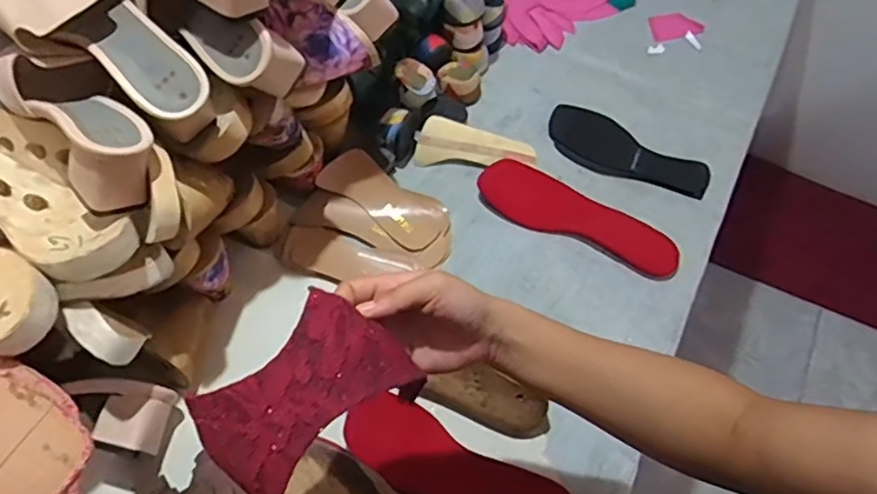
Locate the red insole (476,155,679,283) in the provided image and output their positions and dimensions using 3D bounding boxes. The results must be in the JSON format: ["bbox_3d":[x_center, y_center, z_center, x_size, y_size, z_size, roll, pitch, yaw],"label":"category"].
[{"bbox_3d":[0.166,-0.036,0.743,0.241,0.018,0.080,29,61,15],"label":"red insole"}]

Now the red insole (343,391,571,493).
[{"bbox_3d":[0.018,0.211,0.582,0.224,0.014,0.076,28,55,12],"label":"red insole"}]

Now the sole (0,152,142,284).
[{"bbox_3d":[-0.346,-0.033,0.518,0.218,0.057,0.070,25,60,13],"label":"sole"}]

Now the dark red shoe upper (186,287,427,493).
[{"bbox_3d":[-0.081,0.092,0.386,0.084,0.059,0.122,38,64,20],"label":"dark red shoe upper"}]

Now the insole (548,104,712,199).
[{"bbox_3d":[0.245,-0.123,0.811,0.210,0.013,0.091,21,60,11],"label":"insole"}]

